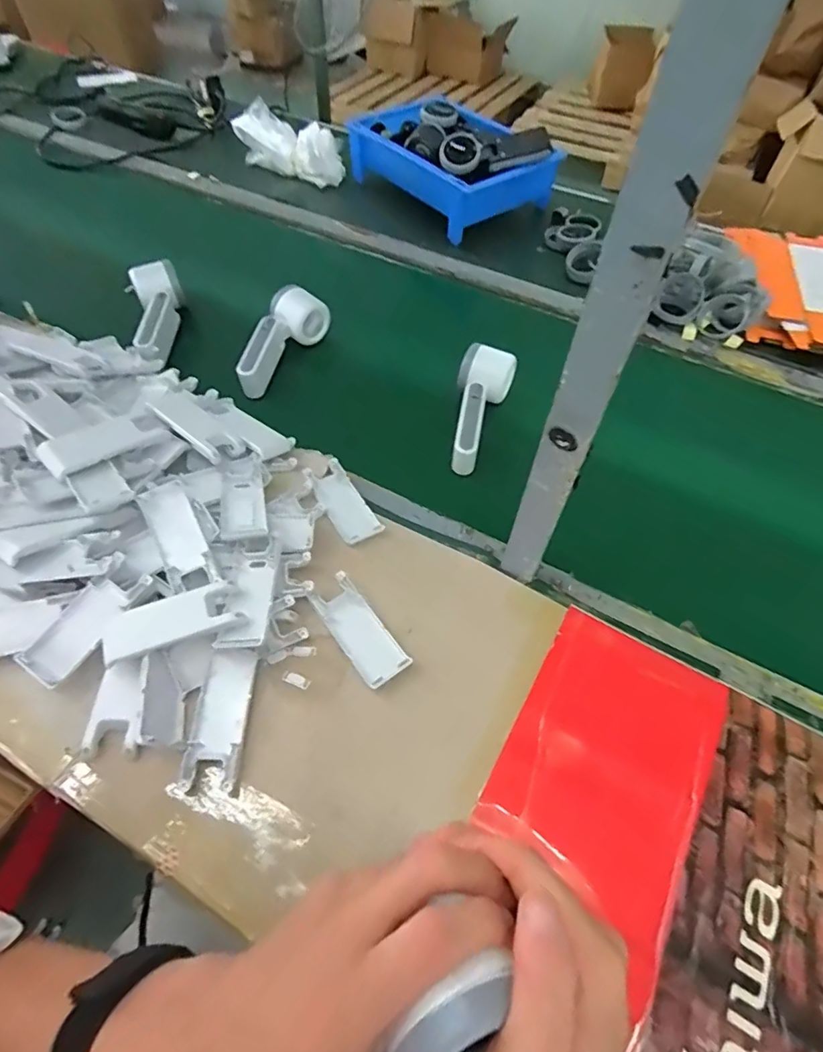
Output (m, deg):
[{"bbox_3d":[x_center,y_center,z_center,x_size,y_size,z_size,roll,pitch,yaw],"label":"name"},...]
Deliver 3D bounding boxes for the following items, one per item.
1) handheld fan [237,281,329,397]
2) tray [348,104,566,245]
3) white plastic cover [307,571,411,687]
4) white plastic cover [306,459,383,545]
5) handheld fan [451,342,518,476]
[{"bbox_3d":[-0.164,-0.228,0.649,0.056,0.058,0.159,21,58,12],"label":"handheld fan"},{"bbox_3d":[0.055,-0.602,0.861,0.189,0.106,0.313,-30,62,-20],"label":"tray"},{"bbox_3d":[-0.045,0.087,0.445,0.039,0.018,0.102,-31,62,-21],"label":"white plastic cover"},{"bbox_3d":[-0.069,-0.025,0.520,0.040,0.009,0.103,-26,61,-18],"label":"white plastic cover"},{"bbox_3d":[0.075,-0.131,0.590,0.061,0.051,0.152,13,56,7],"label":"handheld fan"}]

